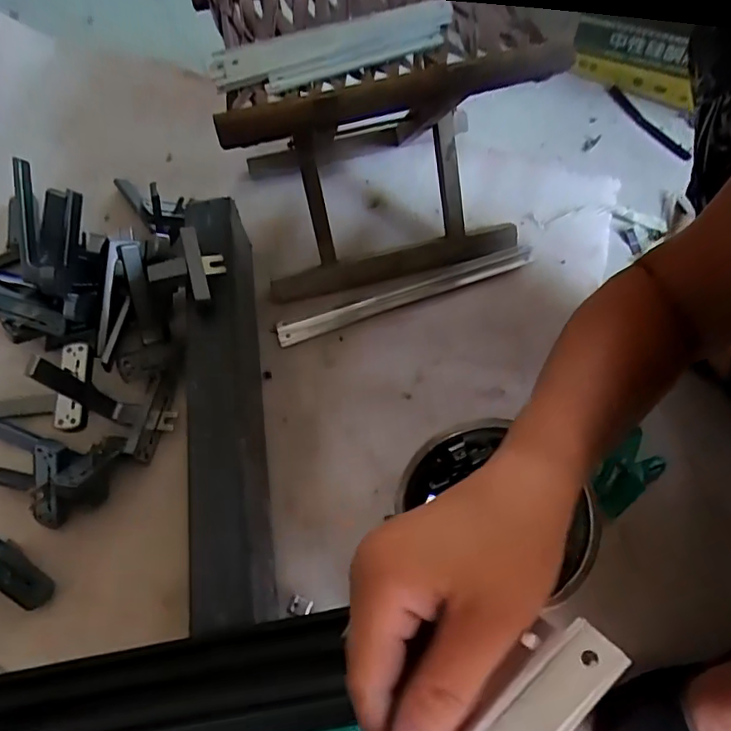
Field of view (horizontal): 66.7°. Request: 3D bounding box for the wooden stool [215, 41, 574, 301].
[{"bbox_3d":[0.018,-0.255,0.622,0.310,0.266,0.208,-9,65,-1],"label":"wooden stool"}]

